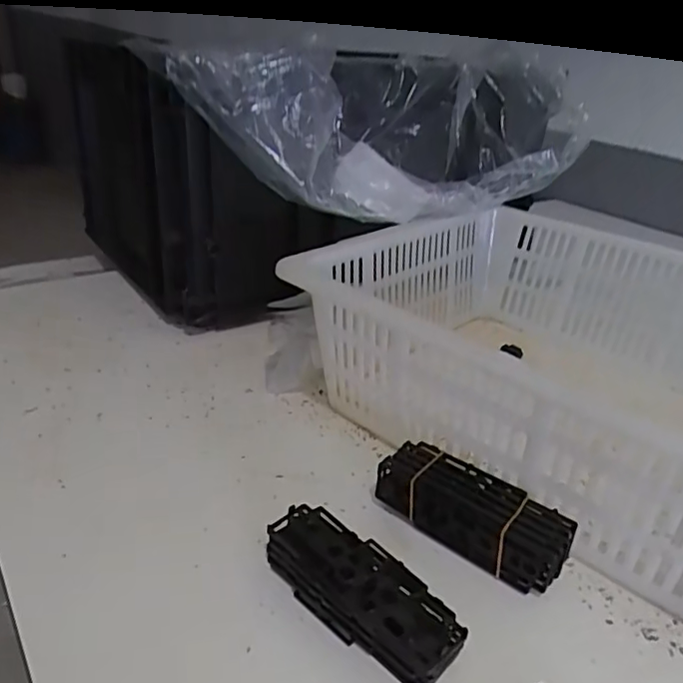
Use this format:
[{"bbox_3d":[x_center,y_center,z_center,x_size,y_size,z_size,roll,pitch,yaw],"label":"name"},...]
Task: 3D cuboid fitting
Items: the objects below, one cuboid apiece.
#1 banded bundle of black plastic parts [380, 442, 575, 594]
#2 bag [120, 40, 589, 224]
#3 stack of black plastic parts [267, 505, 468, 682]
[{"bbox_3d":[0.089,0.119,0.407,0.129,0.044,0.044,24,33,33],"label":"banded bundle of black plastic parts"},{"bbox_3d":[0.054,-0.227,0.644,0.423,0.141,0.125,-7,29,-20],"label":"bag"},{"bbox_3d":[0.008,0.150,0.349,0.132,0.035,0.051,26,34,35],"label":"stack of black plastic parts"}]

